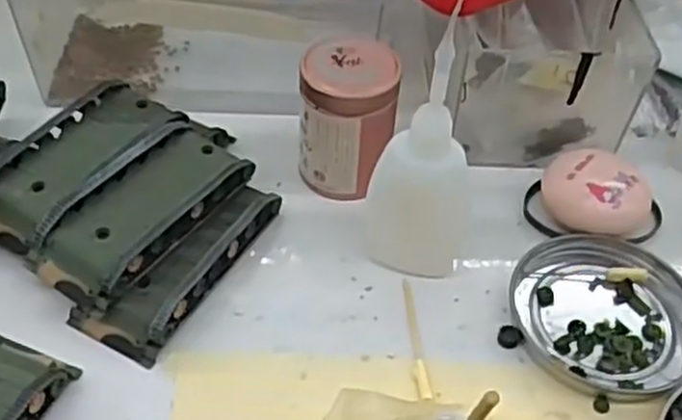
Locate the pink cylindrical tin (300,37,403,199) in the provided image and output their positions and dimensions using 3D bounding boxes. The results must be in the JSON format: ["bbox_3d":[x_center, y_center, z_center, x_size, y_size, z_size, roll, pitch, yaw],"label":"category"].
[{"bbox_3d":[0.002,-0.041,0.360,0.044,0.066,0.040,4,48,0],"label":"pink cylindrical tin"}]

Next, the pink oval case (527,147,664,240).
[{"bbox_3d":[0.120,-0.005,0.362,0.057,0.022,0.045,28,53,19],"label":"pink oval case"}]

